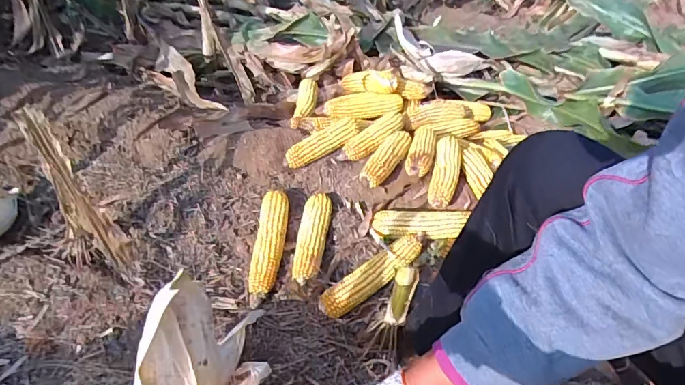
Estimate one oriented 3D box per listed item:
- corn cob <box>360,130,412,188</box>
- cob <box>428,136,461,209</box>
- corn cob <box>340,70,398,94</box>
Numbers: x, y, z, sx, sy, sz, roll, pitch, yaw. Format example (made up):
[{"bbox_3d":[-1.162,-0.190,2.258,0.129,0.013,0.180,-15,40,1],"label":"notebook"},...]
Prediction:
[{"bbox_3d":[0.095,-0.072,0.960,0.057,0.044,0.224,22,40,17],"label":"corn cob"},{"bbox_3d":[0.220,-0.047,0.960,0.053,0.057,0.246,14,38,8],"label":"cob"},{"bbox_3d":[0.065,-0.305,1.231,0.066,0.059,0.212,-27,26,-36],"label":"corn cob"}]

